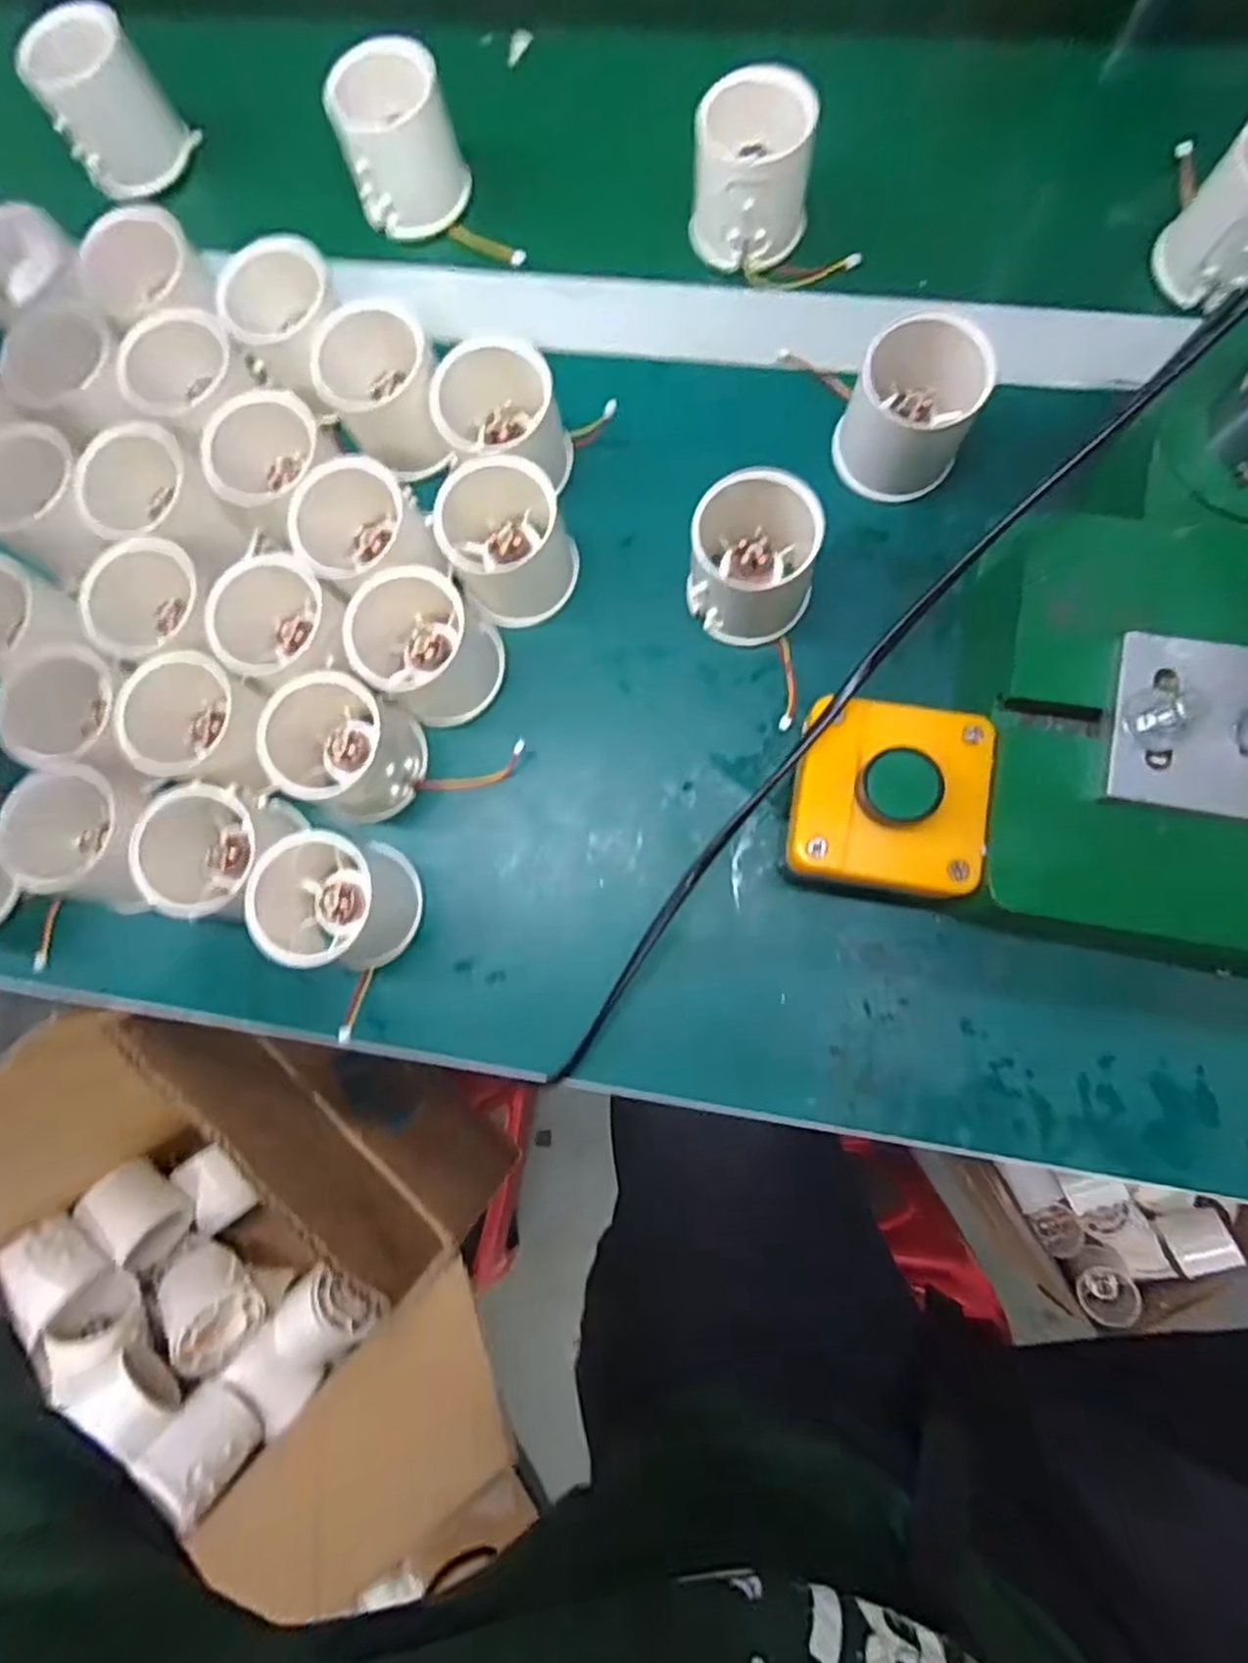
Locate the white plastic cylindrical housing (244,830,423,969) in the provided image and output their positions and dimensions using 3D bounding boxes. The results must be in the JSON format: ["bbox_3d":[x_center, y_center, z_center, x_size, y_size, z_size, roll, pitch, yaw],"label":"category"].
[{"bbox_3d":[-0.128,0.029,0.314,0.063,0.053,0.054,11,82,6],"label":"white plastic cylindrical housing"}]

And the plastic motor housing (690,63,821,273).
[{"bbox_3d":[0.061,-0.312,0.348,0.055,0.058,0.047,7,84,7],"label":"plastic motor housing"}]

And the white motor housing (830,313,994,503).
[{"bbox_3d":[0.125,-0.184,0.320,0.053,0.050,0.049,-1,81,4],"label":"white motor housing"}]

